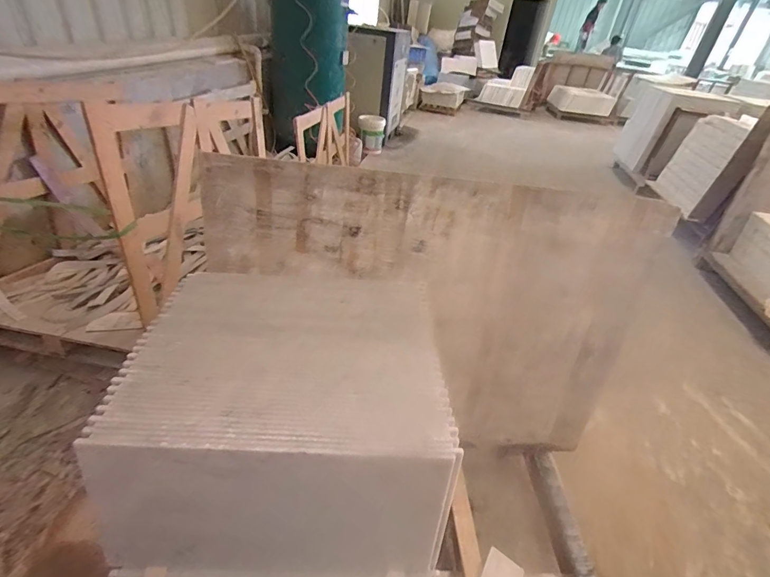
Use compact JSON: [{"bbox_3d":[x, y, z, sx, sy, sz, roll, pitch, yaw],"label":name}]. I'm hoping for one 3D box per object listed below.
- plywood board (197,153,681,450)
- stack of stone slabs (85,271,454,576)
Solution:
[{"bbox_3d":[0.124,0.108,1.104,1.212,0.806,0.036,5,23,-6],"label":"plywood board"},{"bbox_3d":[-0.204,0.251,0.882,0.621,0.285,0.559,3,35,-6],"label":"stack of stone slabs"}]

